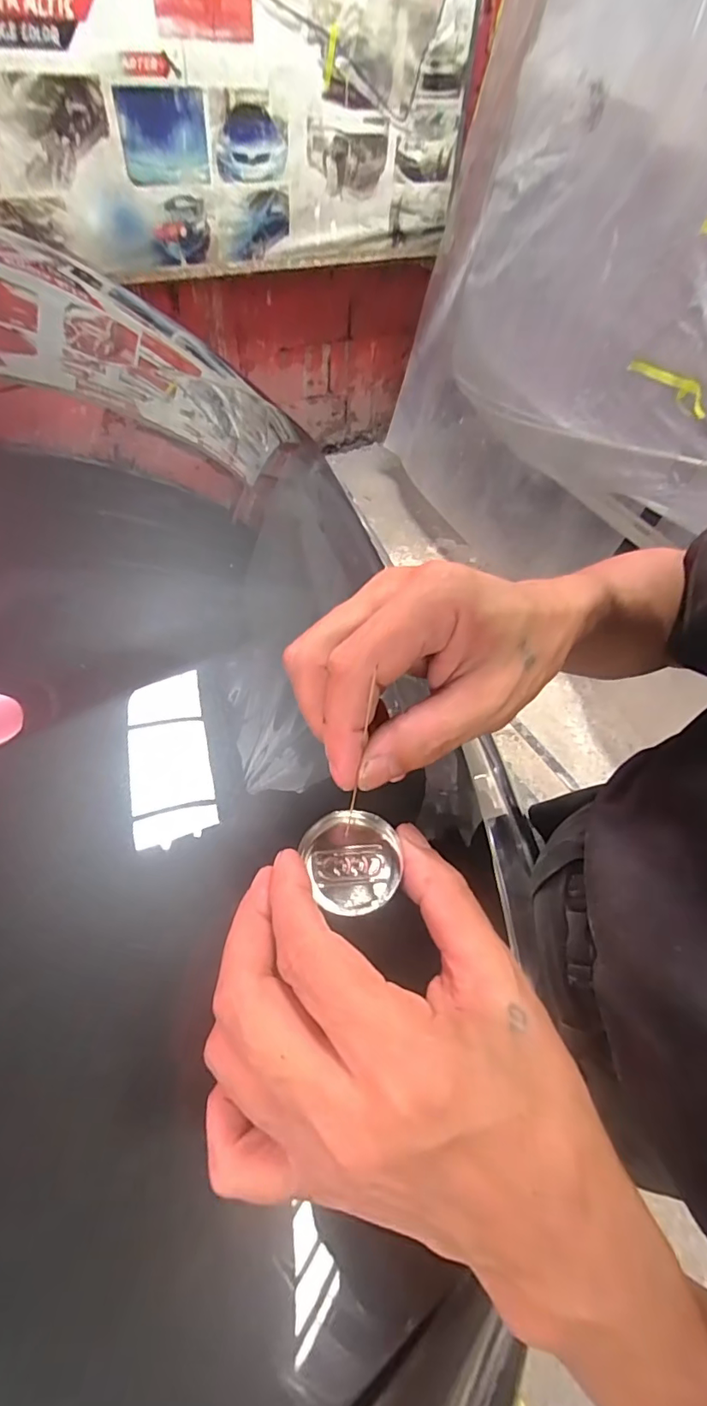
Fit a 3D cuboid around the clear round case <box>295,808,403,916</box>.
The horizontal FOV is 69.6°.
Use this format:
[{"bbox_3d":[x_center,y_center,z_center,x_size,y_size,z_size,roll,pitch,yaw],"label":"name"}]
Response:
[{"bbox_3d":[0.000,0.062,0.206,0.036,0.014,0.043,-17,59,-14],"label":"clear round case"}]

